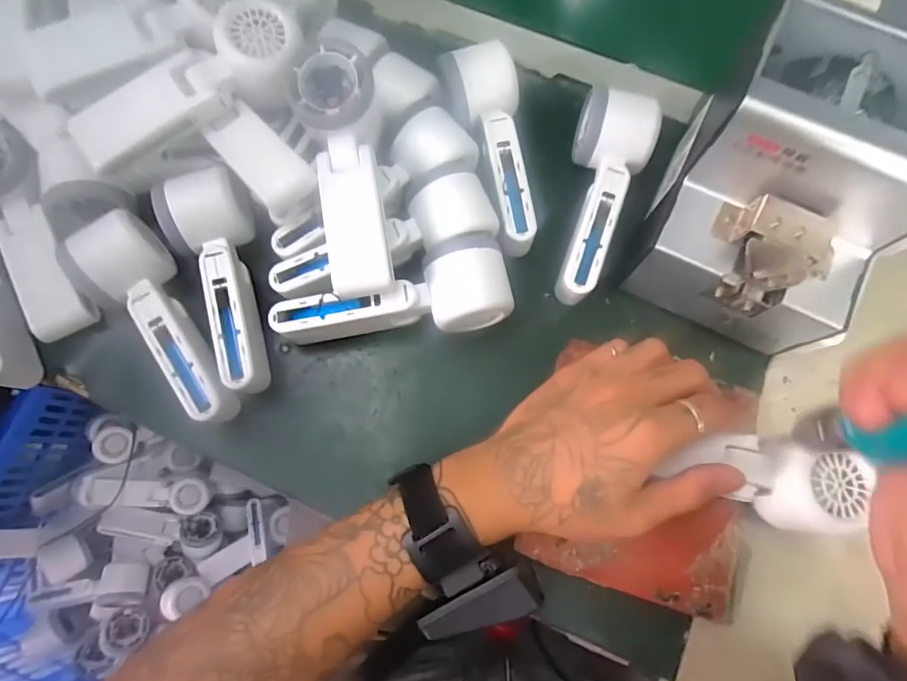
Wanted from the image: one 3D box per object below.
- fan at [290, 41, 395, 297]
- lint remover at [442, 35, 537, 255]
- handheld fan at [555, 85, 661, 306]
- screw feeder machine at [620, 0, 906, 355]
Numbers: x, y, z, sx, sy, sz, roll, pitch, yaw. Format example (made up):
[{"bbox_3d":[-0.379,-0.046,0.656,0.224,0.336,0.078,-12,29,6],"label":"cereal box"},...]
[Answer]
[{"bbox_3d":[-0.073,-0.113,0.349,0.055,0.049,0.165,-7,94,-2],"label":"fan"},{"bbox_3d":[0.028,-0.144,0.386,0.054,0.055,0.148,-7,75,-2],"label":"lint remover"},{"bbox_3d":[0.102,-0.109,0.368,0.058,0.040,0.153,22,76,6],"label":"handheld fan"},{"bbox_3d":[0.217,-0.101,0.326,0.128,0.141,0.177,25,76,7],"label":"screw feeder machine"}]

